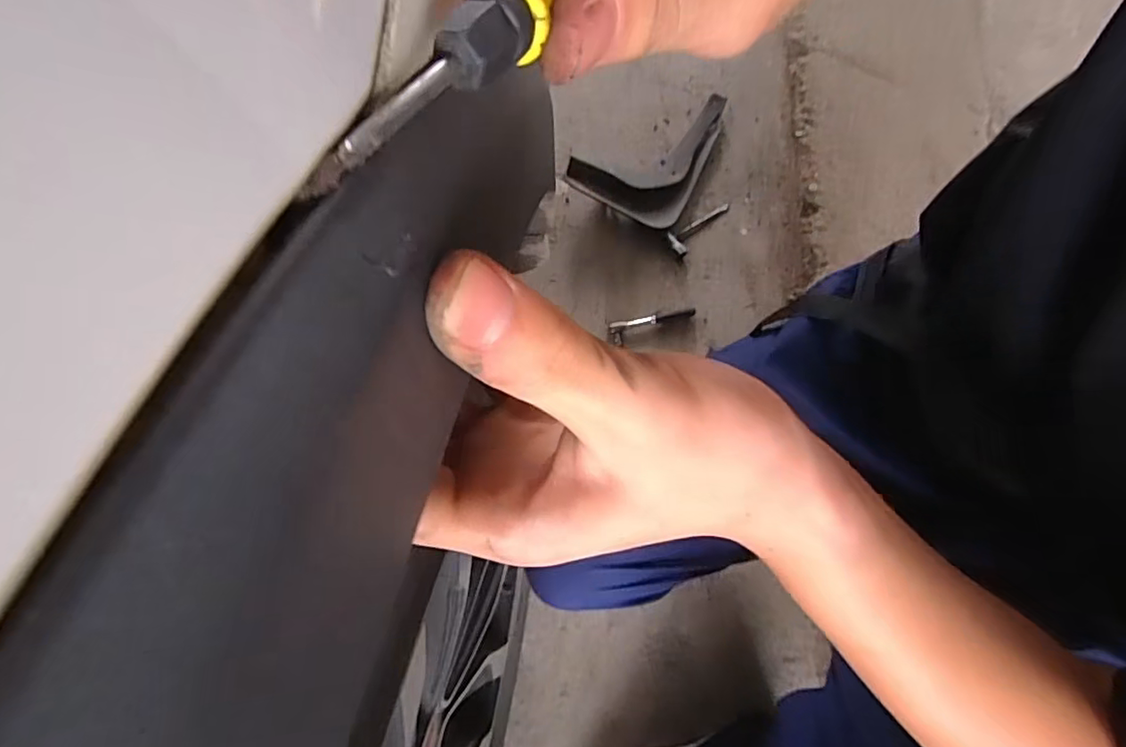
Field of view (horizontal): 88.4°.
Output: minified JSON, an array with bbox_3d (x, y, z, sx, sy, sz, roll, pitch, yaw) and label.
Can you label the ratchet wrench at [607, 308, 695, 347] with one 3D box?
[{"bbox_3d":[0.140,-0.078,0.914,0.146,0.019,0.029,-13,72,-5],"label":"ratchet wrench"}]

